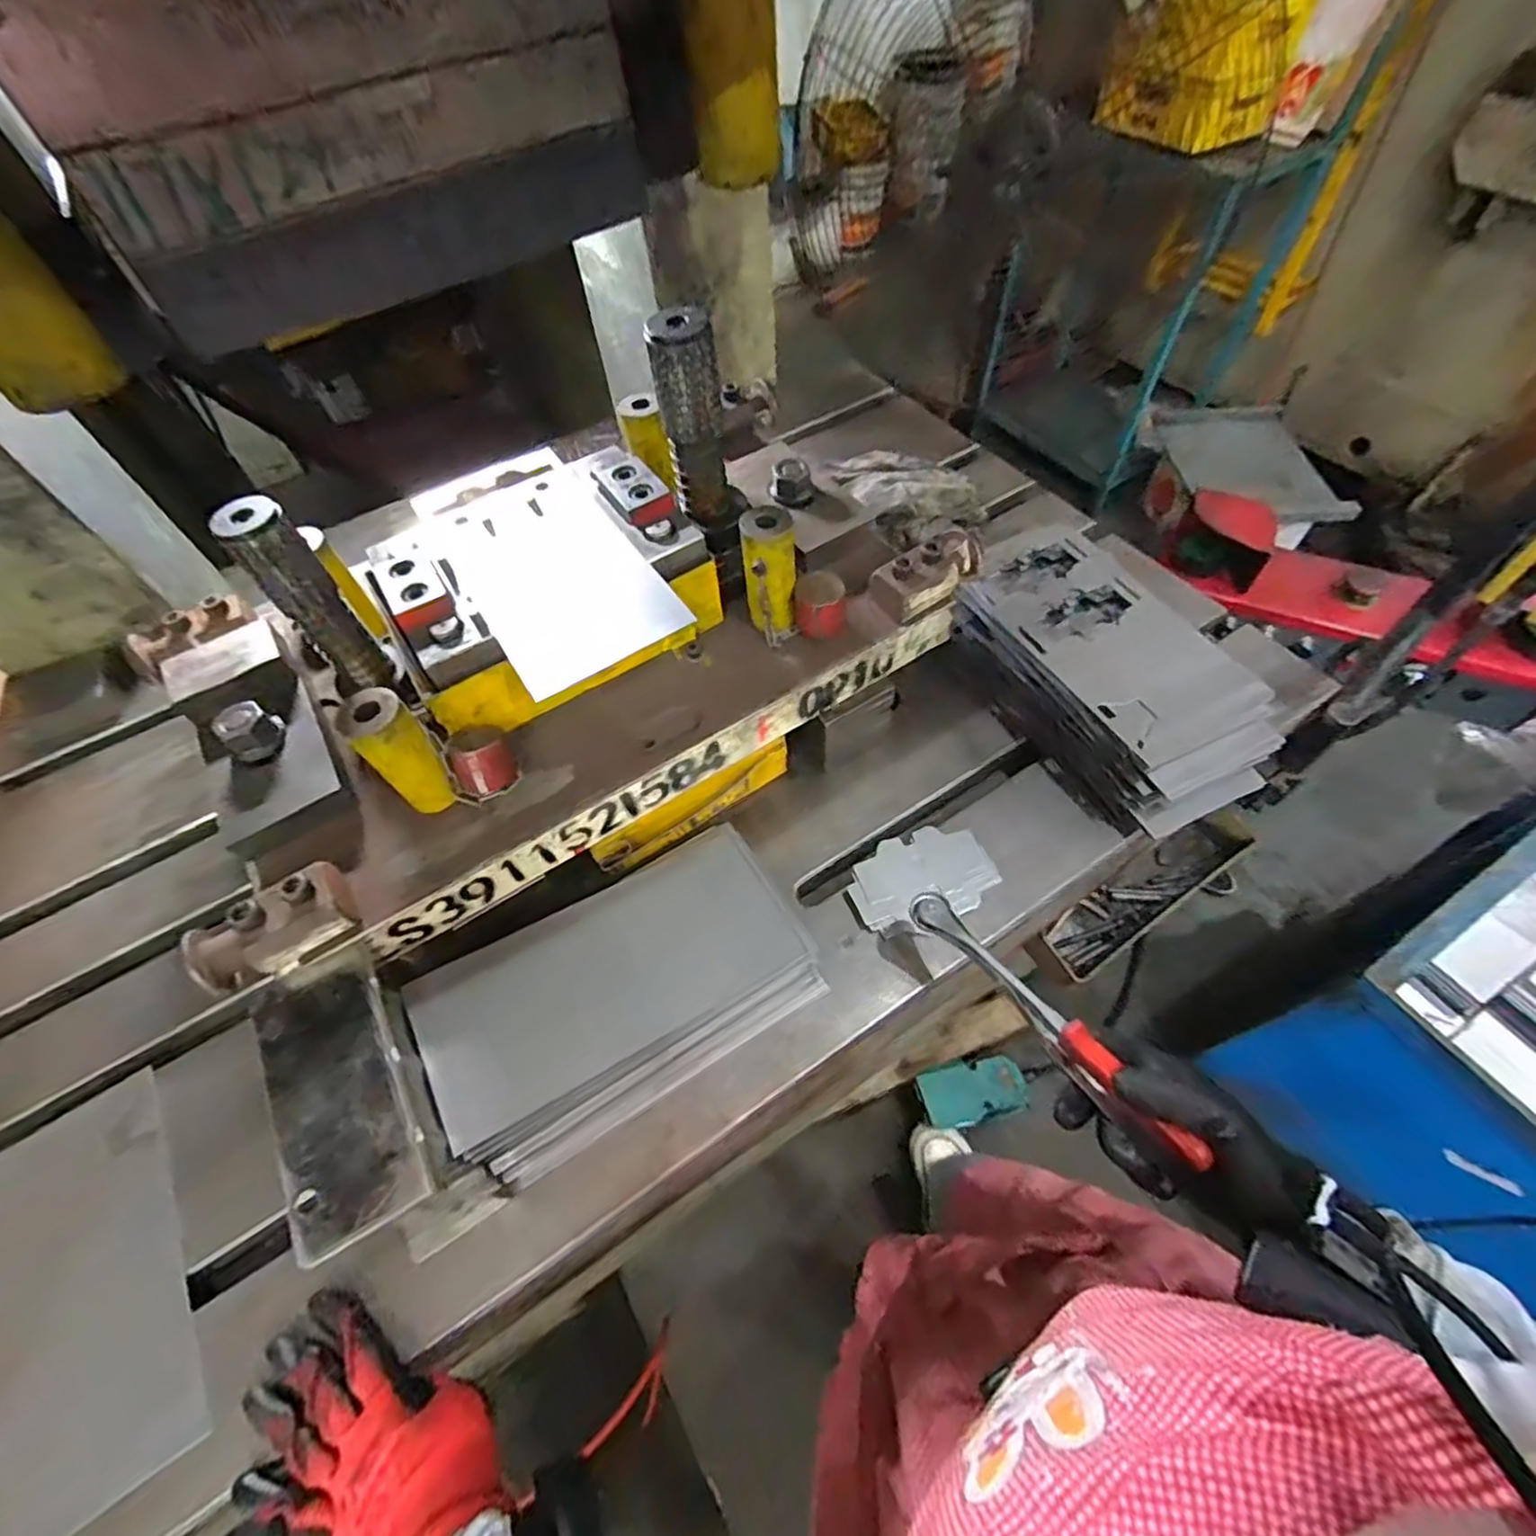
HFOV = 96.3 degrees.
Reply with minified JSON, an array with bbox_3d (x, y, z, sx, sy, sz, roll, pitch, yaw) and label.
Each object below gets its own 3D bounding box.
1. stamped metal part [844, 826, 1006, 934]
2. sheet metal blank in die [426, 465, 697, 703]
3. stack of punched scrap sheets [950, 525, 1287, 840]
[{"bbox_3d":[0.129,0.092,0.578,0.118,0.008,0.077,-23,58,-11],"label":"stamped metal part"},{"bbox_3d":[-0.160,-0.148,0.508,0.119,0.009,0.211,-31,62,-15],"label":"sheet metal blank in die"},{"bbox_3d":[0.301,-0.100,0.645,0.159,0.088,0.326,-24,58,-11],"label":"stack of punched scrap sheets"}]

